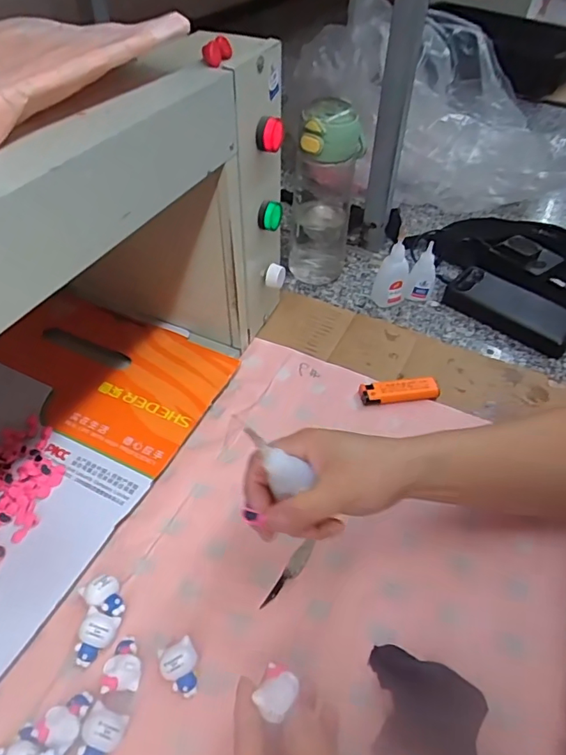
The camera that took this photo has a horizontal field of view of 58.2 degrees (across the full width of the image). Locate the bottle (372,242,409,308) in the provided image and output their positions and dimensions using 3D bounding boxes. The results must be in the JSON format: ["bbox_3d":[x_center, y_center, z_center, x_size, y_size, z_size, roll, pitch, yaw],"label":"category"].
[{"bbox_3d":[0.137,-0.129,0.641,0.038,0.081,0.028,12,48,7],"label":"bottle"}]

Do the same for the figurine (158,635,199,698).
[{"bbox_3d":[-0.070,0.199,0.347,0.024,0.022,0.032,-16,51,-18],"label":"figurine"}]

